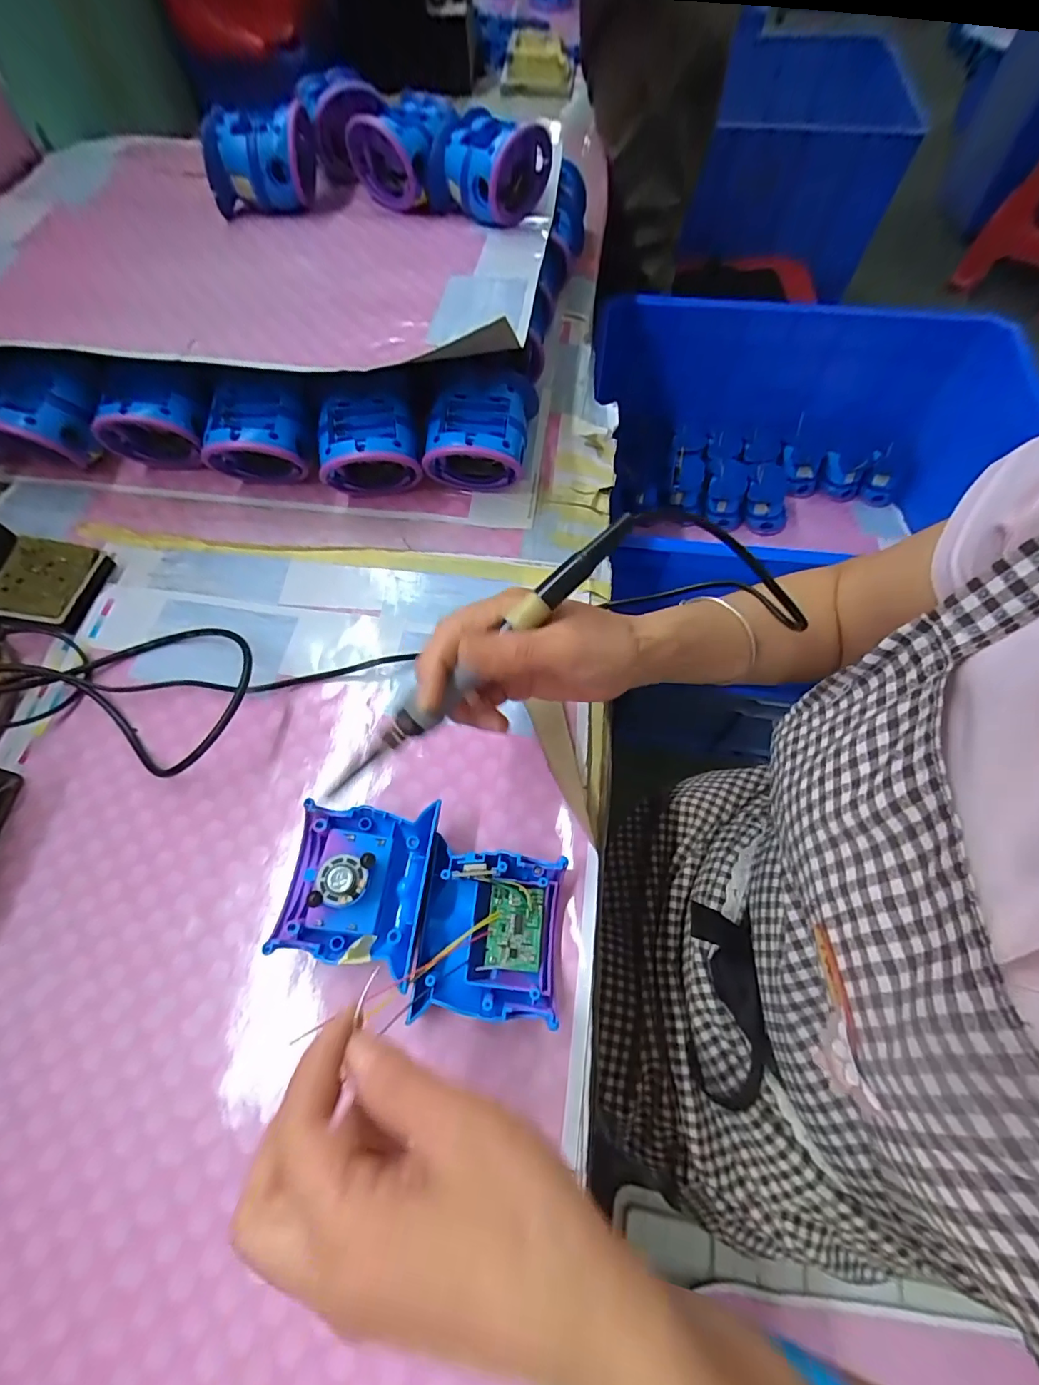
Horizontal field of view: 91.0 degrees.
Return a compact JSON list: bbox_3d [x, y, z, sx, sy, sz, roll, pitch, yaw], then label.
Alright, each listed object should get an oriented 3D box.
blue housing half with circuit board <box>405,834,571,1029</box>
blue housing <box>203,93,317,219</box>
[{"bbox_3d":[-0.017,0.132,0.285,0.075,0.039,0.081,6,65,3],"label":"blue housing half with circuit board"},{"bbox_3d":[-0.239,-0.497,0.476,0.091,0.060,0.076,-4,65,-2],"label":"blue housing"}]

